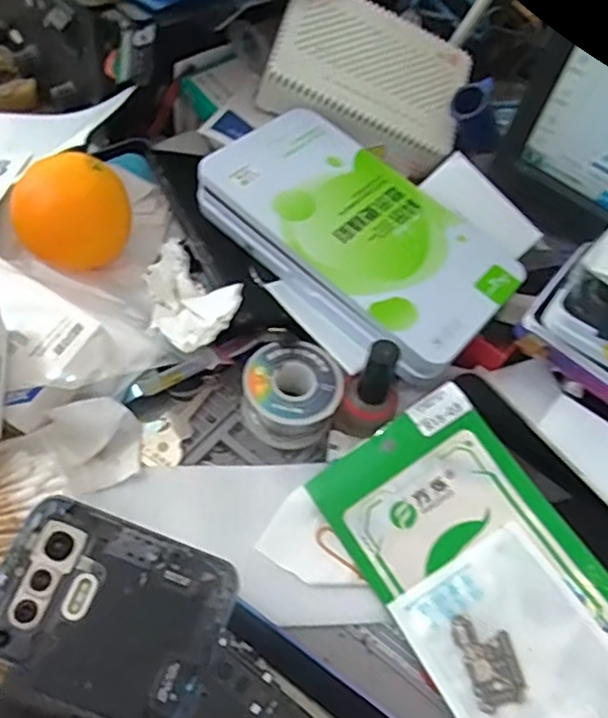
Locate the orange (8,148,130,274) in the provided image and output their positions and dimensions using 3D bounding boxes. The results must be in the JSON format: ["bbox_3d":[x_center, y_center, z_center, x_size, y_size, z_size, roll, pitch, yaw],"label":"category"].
[{"bbox_3d":[-0.138,-0.088,0.379,0.068,0.056,0.056,-16,59,-20],"label":"orange"}]

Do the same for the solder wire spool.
[{"bbox_3d":[-0.008,0.020,0.360,0.053,0.038,0.051,5,54,-7],"label":"solder wire spool"}]

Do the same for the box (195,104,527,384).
[{"bbox_3d":[0.034,-0.083,0.379,0.188,0.019,0.111,41,65,18],"label":"box"}]

